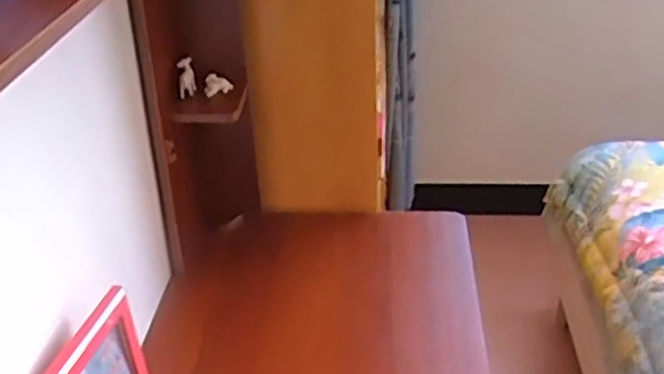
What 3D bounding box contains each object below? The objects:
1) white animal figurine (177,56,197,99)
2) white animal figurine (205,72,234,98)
[{"bbox_3d":[-0.207,-0.156,0.990,0.025,0.065,0.022,-3,-11,-3],"label":"white animal figurine"},{"bbox_3d":[-0.165,-0.149,1.005,0.039,0.030,0.016,-14,34,-19],"label":"white animal figurine"}]

